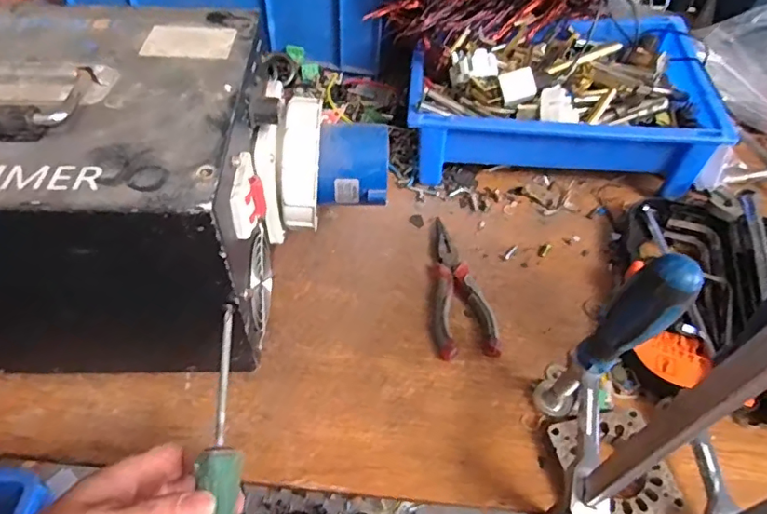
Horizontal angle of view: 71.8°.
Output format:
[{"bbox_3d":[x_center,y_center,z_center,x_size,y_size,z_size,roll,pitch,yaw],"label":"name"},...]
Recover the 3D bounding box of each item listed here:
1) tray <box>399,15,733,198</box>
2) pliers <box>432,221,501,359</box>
[{"bbox_3d":[0.185,-0.178,0.584,0.298,0.094,0.200,7,49,2],"label":"tray"},{"bbox_3d":[0.062,0.025,0.483,0.053,0.015,0.146,-5,49,-8],"label":"pliers"}]

